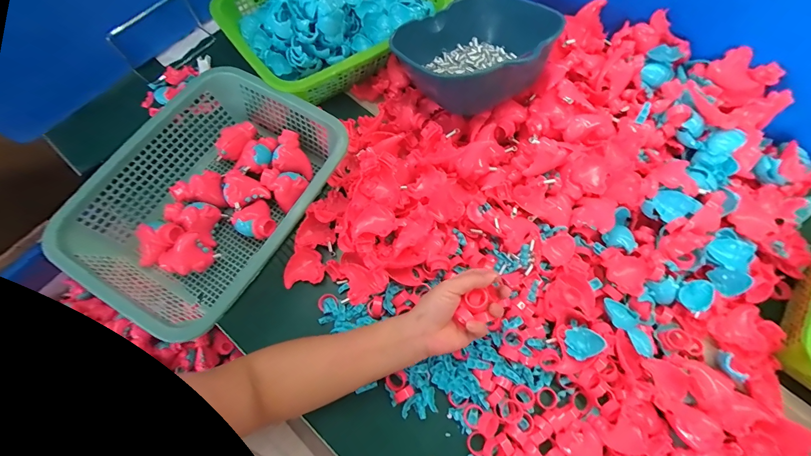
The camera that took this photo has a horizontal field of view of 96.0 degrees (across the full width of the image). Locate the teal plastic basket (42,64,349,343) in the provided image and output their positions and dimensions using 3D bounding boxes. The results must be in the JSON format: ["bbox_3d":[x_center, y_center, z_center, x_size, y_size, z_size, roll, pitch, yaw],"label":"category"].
[{"bbox_3d":[-0.265,-0.045,0.523,0.258,0.101,0.345,28,72,11],"label":"teal plastic basket"}]

